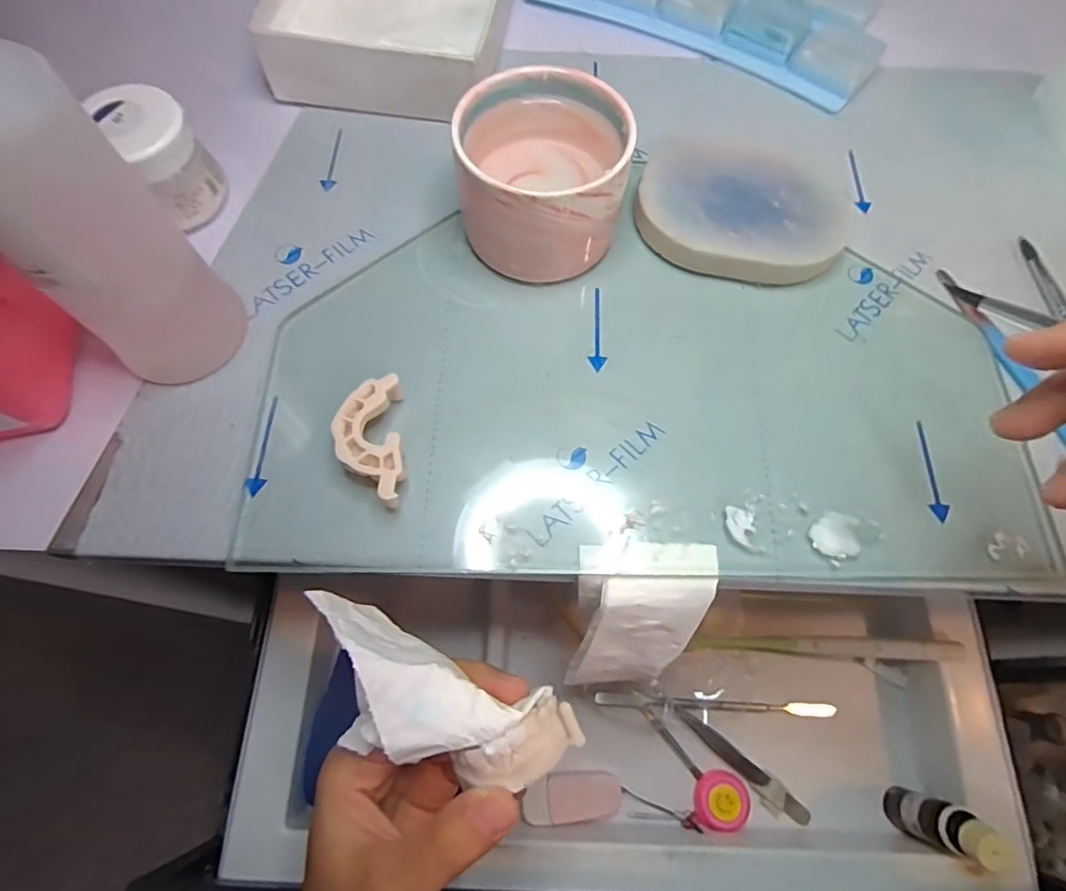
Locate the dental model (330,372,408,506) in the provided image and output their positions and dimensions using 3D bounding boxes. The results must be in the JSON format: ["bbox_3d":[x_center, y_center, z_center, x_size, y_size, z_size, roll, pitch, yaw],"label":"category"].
[{"bbox_3d":[-0.070,0.001,0.246,0.028,0.023,0.059,-9,68,-5],"label":"dental model"}]

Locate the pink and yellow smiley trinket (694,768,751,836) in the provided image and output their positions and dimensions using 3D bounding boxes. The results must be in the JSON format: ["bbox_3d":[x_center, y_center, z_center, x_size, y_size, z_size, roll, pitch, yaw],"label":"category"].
[{"bbox_3d":[0.116,0.218,0.349,0.030,0.012,0.033,0,68,-1],"label":"pink and yellow smiley trinket"}]

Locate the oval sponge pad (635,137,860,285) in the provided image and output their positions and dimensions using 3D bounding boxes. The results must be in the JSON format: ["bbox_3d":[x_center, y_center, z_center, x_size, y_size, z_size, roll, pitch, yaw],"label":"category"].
[{"bbox_3d":[0.113,-0.127,0.300,0.109,0.018,0.098,23,69,8],"label":"oval sponge pad"}]

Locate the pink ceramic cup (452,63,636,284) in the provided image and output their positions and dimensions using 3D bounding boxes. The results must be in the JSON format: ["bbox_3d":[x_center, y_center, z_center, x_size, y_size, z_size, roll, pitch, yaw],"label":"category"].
[{"bbox_3d":[0.004,-0.129,0.279,0.076,0.062,0.082,0,68,-1],"label":"pink ceramic cup"}]

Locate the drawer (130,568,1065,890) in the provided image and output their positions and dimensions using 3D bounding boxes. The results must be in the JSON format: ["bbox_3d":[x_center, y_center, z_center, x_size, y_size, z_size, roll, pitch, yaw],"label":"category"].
[{"bbox_3d":[0.048,0.175,0.335,0.473,0.096,0.199,-1,68,-2],"label":"drawer"}]

